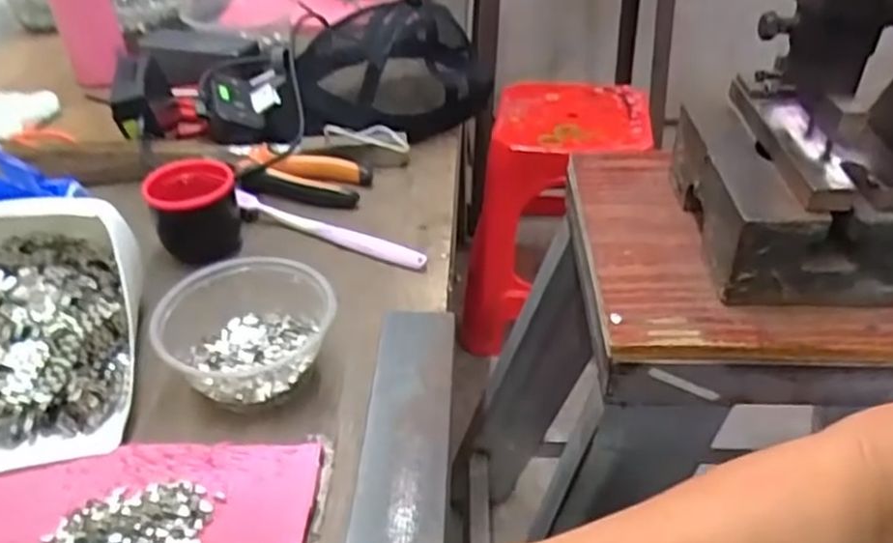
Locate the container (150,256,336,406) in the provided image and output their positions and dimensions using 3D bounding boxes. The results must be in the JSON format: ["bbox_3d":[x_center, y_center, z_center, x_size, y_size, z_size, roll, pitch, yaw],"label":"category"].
[{"bbox_3d":[-0.124,0.039,0.459,0.108,0.050,0.095,-7,38,-9],"label":"container"}]

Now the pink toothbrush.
[{"bbox_3d":[-0.095,-0.034,0.586,0.175,0.017,0.014,15,40,22],"label":"pink toothbrush"}]

